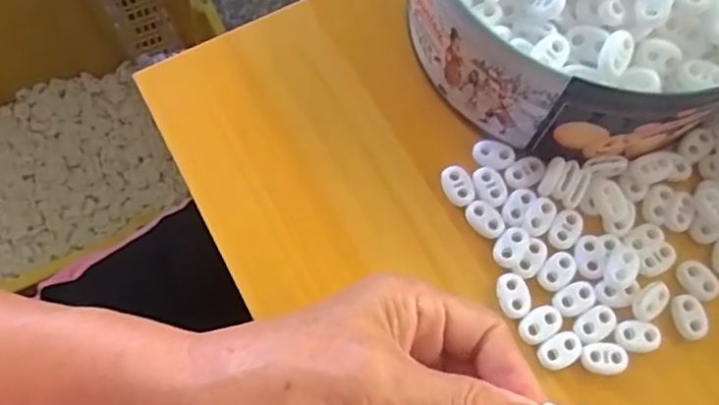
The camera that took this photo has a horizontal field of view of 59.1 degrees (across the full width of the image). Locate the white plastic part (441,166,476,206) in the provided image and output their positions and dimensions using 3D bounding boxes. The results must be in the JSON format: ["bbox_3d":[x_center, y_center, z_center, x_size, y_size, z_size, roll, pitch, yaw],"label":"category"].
[{"bbox_3d":[0.052,-0.009,0.338,0.015,0.004,0.023,-18,73,-8],"label":"white plastic part"}]

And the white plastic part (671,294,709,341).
[{"bbox_3d":[0.167,0.058,0.319,0.016,0.005,0.022,-9,72,-5],"label":"white plastic part"}]

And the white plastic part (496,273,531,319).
[{"bbox_3d":[0.078,0.047,0.321,0.016,0.004,0.022,-17,73,-7],"label":"white plastic part"}]

